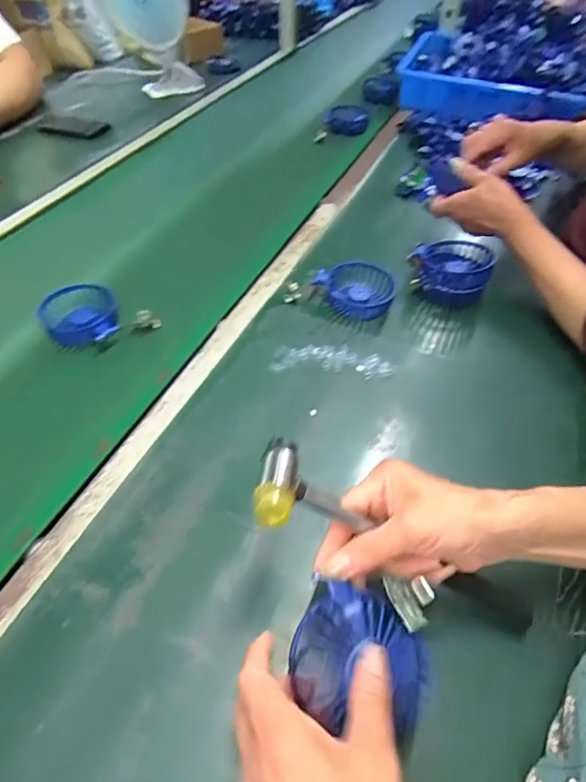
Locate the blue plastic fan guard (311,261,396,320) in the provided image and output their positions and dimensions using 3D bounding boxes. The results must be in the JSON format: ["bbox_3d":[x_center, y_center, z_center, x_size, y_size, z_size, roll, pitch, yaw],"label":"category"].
[{"bbox_3d":[0.080,-0.134,0.627,0.100,0.036,0.100,14,50,11],"label":"blue plastic fan guard"}]

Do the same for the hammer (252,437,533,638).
[{"bbox_3d":[0.081,0.116,0.330,0.254,0.026,0.054,36,45,-23],"label":"hammer"}]

